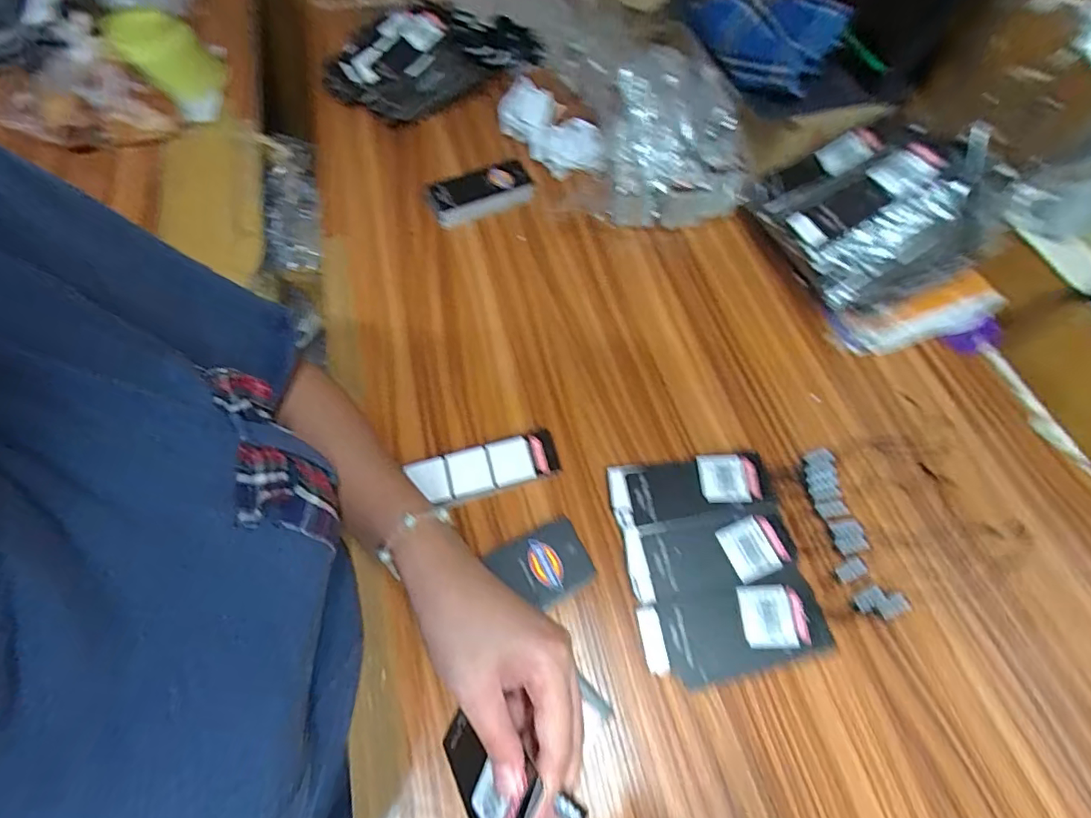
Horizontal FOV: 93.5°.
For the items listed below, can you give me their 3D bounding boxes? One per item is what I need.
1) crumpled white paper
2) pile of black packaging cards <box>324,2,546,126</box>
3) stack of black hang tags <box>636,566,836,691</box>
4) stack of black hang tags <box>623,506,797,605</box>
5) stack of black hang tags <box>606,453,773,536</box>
[{"bbox_3d":[0.007,-0.319,0.589,0.067,0.051,0.138,-36,67,-19],"label":"crumpled white paper"},{"bbox_3d":[-0.128,-0.445,0.635,0.286,0.069,0.138,-24,64,-14],"label":"pile of black packaging cards"},{"bbox_3d":[0.131,0.153,0.354,0.126,0.011,0.056,-10,62,-7],"label":"stack of black hang tags"},{"bbox_3d":[0.120,0.105,0.377,0.118,0.012,0.055,-9,61,-6],"label":"stack of black hang tags"},{"bbox_3d":[0.112,0.064,0.400,0.119,0.013,0.051,-4,61,-4],"label":"stack of black hang tags"}]

